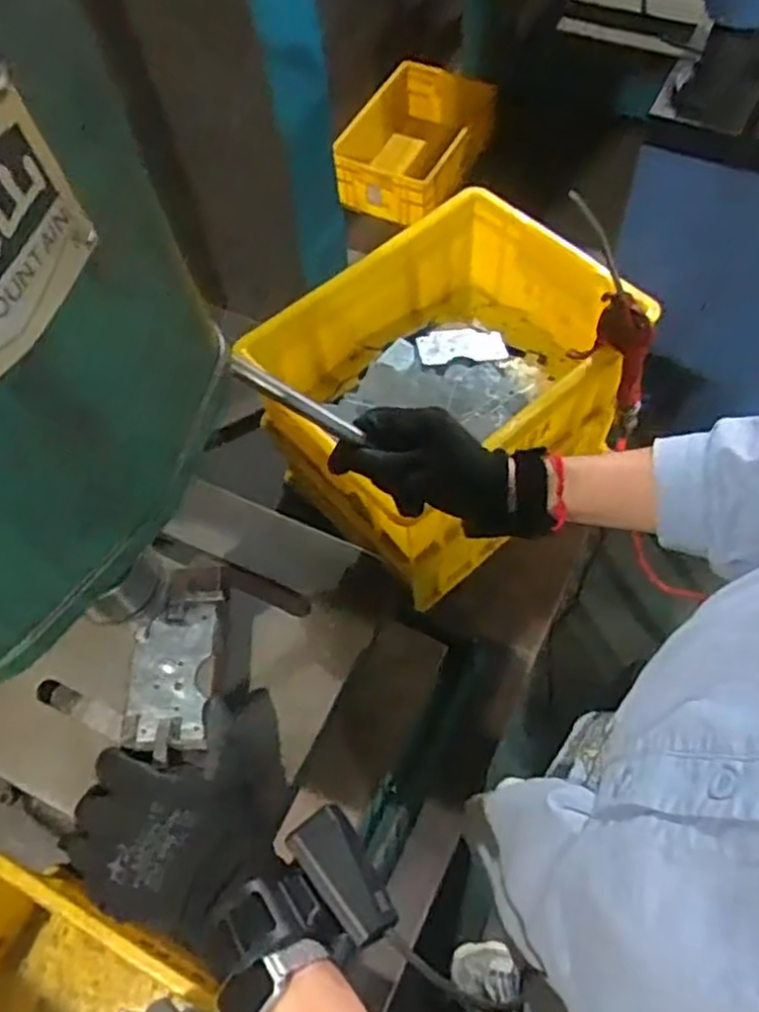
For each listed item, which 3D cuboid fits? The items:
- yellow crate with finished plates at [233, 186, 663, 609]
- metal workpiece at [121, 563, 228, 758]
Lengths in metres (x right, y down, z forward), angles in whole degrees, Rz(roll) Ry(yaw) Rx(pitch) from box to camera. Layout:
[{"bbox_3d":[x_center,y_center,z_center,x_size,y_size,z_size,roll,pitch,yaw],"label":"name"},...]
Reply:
[{"bbox_3d":[0.071,-0.142,0.779,0.354,0.143,0.271,-39,66,-16],"label":"yellow crate with finished plates"},{"bbox_3d":[-0.135,0.101,0.498,0.056,0.024,0.125,1,59,5],"label":"metal workpiece"}]

